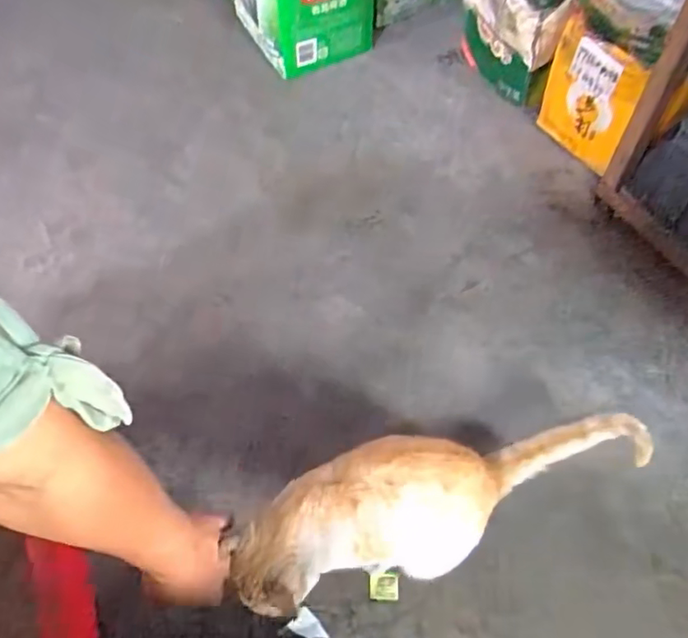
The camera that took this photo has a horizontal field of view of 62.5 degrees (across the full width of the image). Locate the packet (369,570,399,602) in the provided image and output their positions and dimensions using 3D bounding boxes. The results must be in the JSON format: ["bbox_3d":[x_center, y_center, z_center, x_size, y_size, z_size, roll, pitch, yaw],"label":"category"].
[{"bbox_3d":[0.051,0.337,0.716,0.037,0.011,0.032,0,59,4],"label":"packet"}]

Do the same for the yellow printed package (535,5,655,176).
[{"bbox_3d":[0.421,-0.387,1.009,0.034,0.234,0.189,-24,60,-11],"label":"yellow printed package"}]

